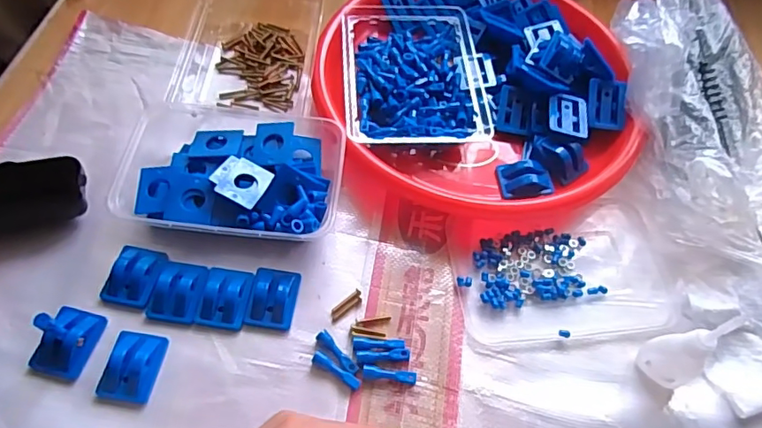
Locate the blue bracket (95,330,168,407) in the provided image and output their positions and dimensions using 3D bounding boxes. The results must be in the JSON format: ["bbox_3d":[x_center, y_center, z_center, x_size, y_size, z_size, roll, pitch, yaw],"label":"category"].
[{"bbox_3d":[-0.166,0.101,0.347,0.033,0.010,0.045,9,58,1],"label":"blue bracket"}]

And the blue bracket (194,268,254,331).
[{"bbox_3d":[-0.112,0.059,0.378,0.034,0.013,0.044,9,58,1],"label":"blue bracket"}]

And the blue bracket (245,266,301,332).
[{"bbox_3d":[-0.079,0.060,0.383,0.033,0.017,0.044,8,58,0],"label":"blue bracket"}]

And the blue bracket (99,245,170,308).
[{"bbox_3d":[-0.179,0.043,0.378,0.035,0.013,0.044,11,58,2],"label":"blue bracket"}]

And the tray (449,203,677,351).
[{"bbox_3d":[0.141,0.044,0.409,0.165,0.009,0.106,-6,59,-8],"label":"tray"}]

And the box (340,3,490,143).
[{"bbox_3d":[0.028,-0.134,0.492,0.126,0.037,0.190,-1,59,-5],"label":"box"}]

